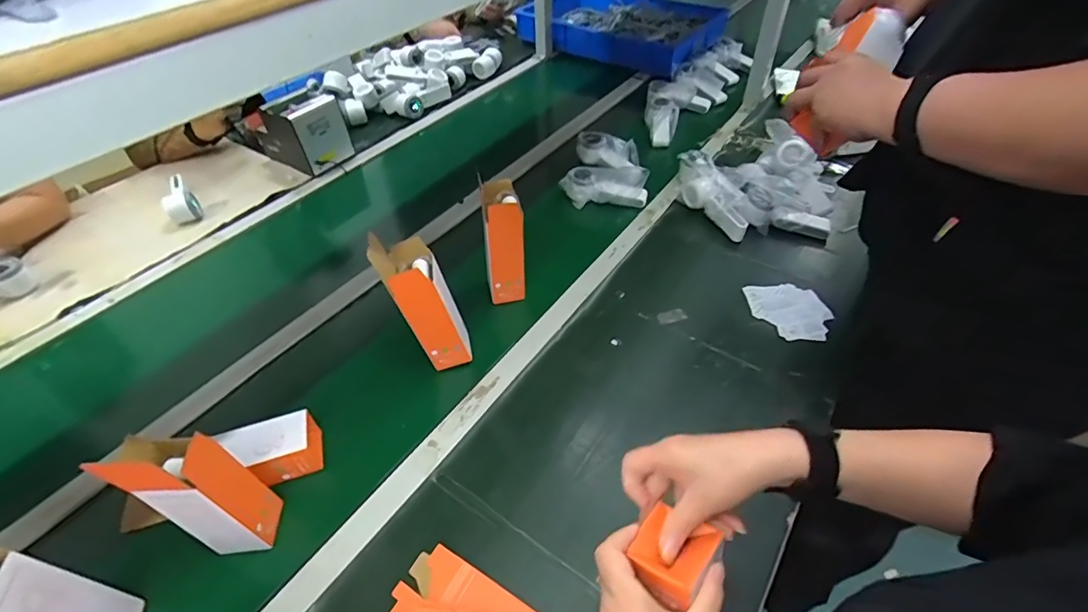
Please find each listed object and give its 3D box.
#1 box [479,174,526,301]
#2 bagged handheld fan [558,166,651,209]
[{"bbox_3d":[-0.065,-0.101,0.816,0.066,0.191,0.071,-10,46,-5],"label":"box"},{"bbox_3d":[0.129,-0.253,1.076,0.178,0.079,0.067,0,46,3],"label":"bagged handheld fan"}]

